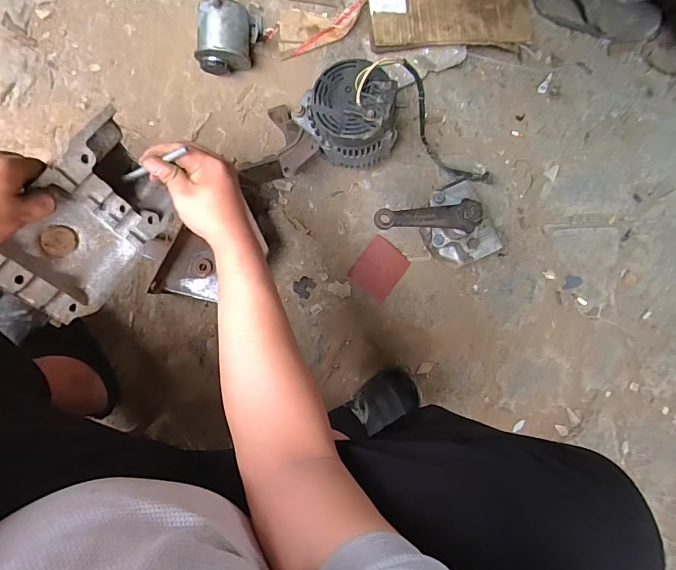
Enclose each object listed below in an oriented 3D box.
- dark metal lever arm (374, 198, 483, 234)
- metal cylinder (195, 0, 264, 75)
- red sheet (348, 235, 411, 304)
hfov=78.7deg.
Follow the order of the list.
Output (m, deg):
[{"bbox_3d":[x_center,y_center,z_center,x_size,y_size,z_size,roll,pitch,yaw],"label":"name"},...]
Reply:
[{"bbox_3d":[0.131,-0.097,0.599,0.148,0.031,0.044,-5,91,-8],"label":"dark metal lever arm"},{"bbox_3d":[-0.190,-0.437,0.702,0.100,0.118,0.130,12,90,-7],"label":"metal cylinder"},{"bbox_3d":[0.081,-0.030,0.801,0.089,0.004,0.104,37,87,-6],"label":"red sheet"}]

